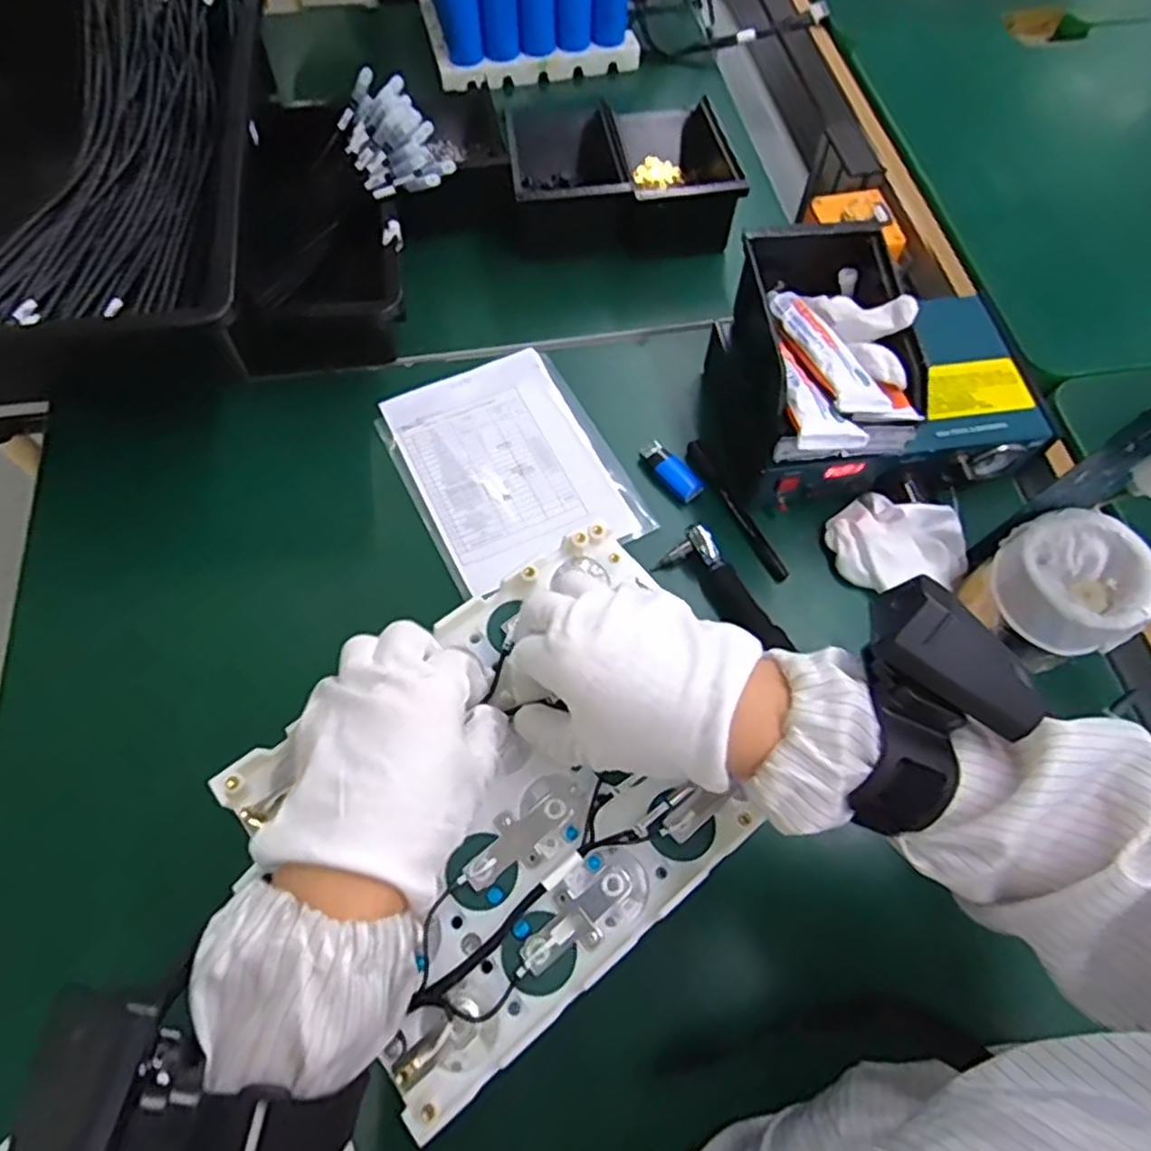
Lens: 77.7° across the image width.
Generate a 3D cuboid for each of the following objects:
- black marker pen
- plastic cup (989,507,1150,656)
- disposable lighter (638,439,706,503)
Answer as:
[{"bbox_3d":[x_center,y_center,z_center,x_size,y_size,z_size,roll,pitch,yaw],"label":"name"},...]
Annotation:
[{"bbox_3d":[0.127,-0.055,0.566,0.013,0.007,0.135,-25,67,-13],"label":"black marker pen"},{"bbox_3d":[0.323,0.004,0.465,0.084,0.045,0.091,0,64,-1],"label":"plastic cup"},{"bbox_3d":[0.078,-0.087,0.580,0.024,0.011,0.062,-34,69,-16],"label":"disposable lighter"}]

